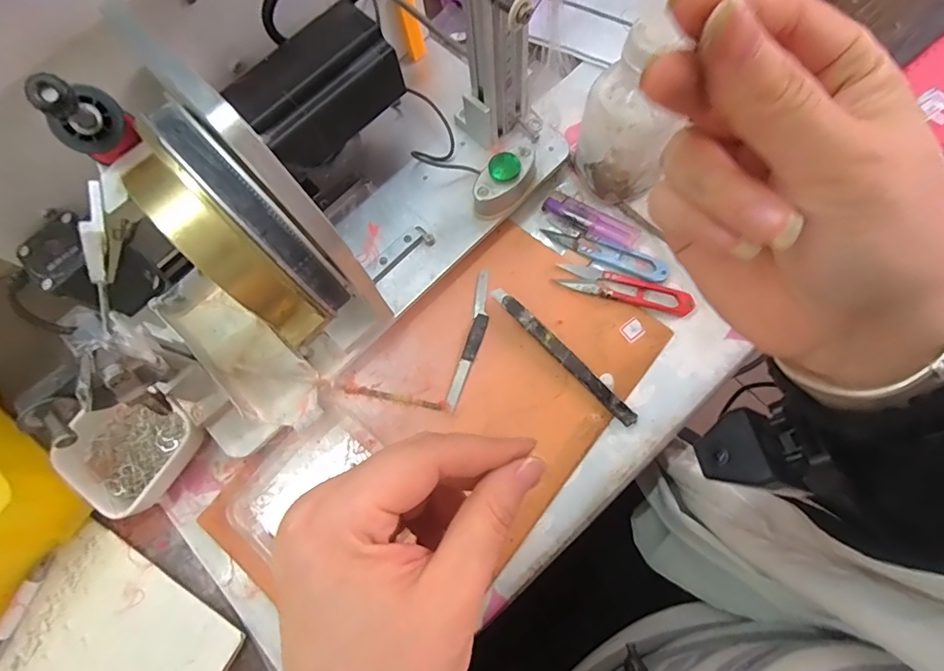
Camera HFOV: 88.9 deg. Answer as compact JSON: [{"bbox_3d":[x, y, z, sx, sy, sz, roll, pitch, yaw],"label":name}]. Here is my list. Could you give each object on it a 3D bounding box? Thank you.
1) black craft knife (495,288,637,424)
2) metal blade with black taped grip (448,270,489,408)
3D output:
[{"bbox_3d":[0.066,0.013,0.353,0.012,0.007,0.137,-43,76,-8],"label":"black craft knife"},{"bbox_3d":[0.001,0.002,0.365,0.015,0.008,0.109,12,75,7],"label":"metal blade with black taped grip"}]

